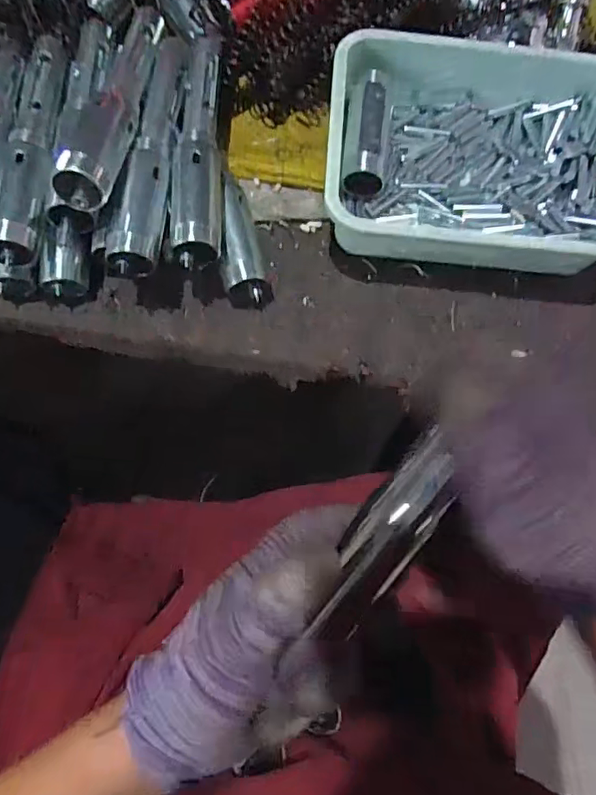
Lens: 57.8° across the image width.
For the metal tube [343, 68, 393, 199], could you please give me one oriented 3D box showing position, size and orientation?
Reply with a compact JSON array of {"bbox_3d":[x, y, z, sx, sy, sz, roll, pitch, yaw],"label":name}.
[{"bbox_3d":[0.041,-0.154,0.312,0.021,0.027,0.075,8,79,-1],"label":"metal tube"}]

